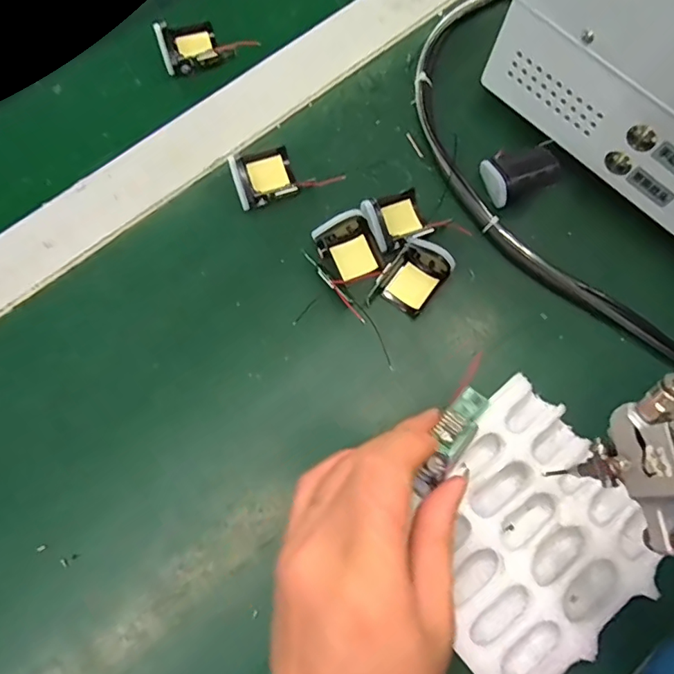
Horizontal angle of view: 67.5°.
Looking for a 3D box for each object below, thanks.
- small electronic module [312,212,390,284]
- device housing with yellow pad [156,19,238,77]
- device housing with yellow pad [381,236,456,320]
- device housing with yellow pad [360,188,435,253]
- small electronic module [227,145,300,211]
[{"bbox_3d":[0.008,-0.058,0.328,0.036,0.014,0.041,-26,76,-8],"label":"small electronic module"},{"bbox_3d":[-0.108,-0.221,0.380,0.049,0.023,0.035,-19,76,-6],"label":"device housing with yellow pad"},{"bbox_3d":[0.052,-0.039,0.322,0.031,0.022,0.041,32,76,8],"label":"device housing with yellow pad"},{"bbox_3d":[0.040,-0.080,0.333,0.042,0.022,0.038,-23,76,-7],"label":"device housing with yellow pad"},{"bbox_3d":[-0.049,-0.111,0.338,0.040,0.021,0.040,-18,75,-6],"label":"small electronic module"}]

